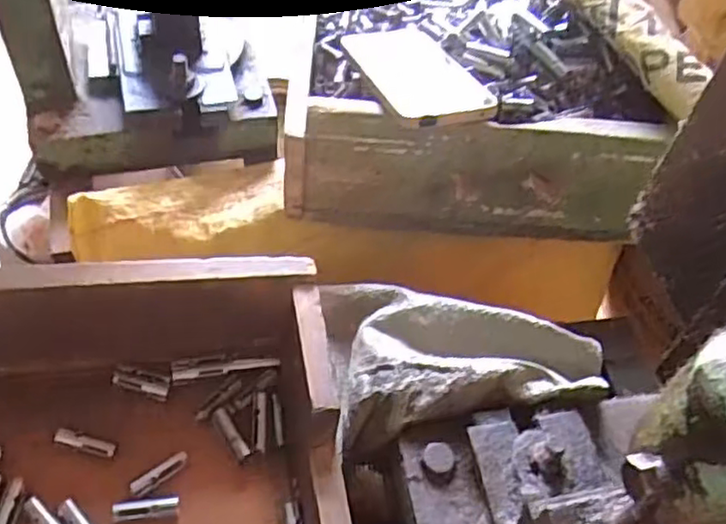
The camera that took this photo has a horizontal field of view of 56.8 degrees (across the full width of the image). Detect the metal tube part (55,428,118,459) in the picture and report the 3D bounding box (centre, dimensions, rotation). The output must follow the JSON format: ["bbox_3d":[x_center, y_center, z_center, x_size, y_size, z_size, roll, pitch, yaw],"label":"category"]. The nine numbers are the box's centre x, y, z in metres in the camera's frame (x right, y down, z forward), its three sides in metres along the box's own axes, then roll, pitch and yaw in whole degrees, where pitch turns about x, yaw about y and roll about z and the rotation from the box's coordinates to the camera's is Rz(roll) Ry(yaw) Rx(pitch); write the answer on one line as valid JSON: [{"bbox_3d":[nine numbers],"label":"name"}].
[{"bbox_3d":[-0.167,0.109,0.406,0.036,0.005,0.009,21,50,-9],"label":"metal tube part"}]

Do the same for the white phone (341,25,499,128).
[{"bbox_3d":[0.040,-0.155,0.550,0.086,0.011,0.171,-12,40,-14],"label":"white phone"}]

